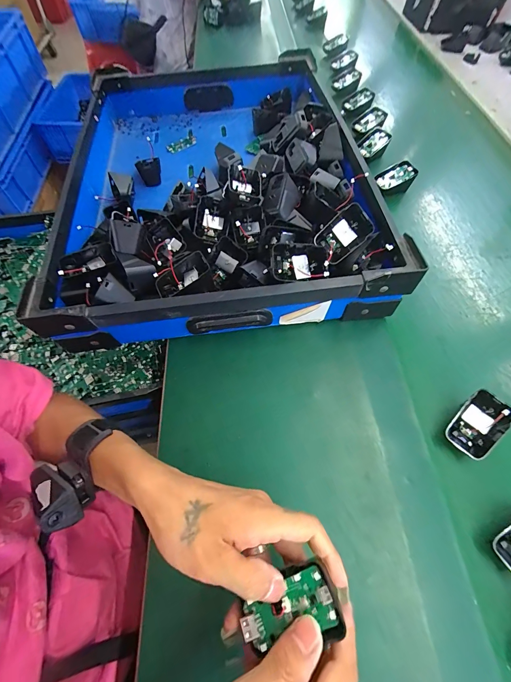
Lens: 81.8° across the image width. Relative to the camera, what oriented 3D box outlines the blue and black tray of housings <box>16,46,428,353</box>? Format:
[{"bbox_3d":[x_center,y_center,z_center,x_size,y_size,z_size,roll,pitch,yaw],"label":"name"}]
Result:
[{"bbox_3d":[-0.070,-0.299,0.507,0.447,0.117,0.638,-6,62,-3],"label":"blue and black tray of housings"}]

